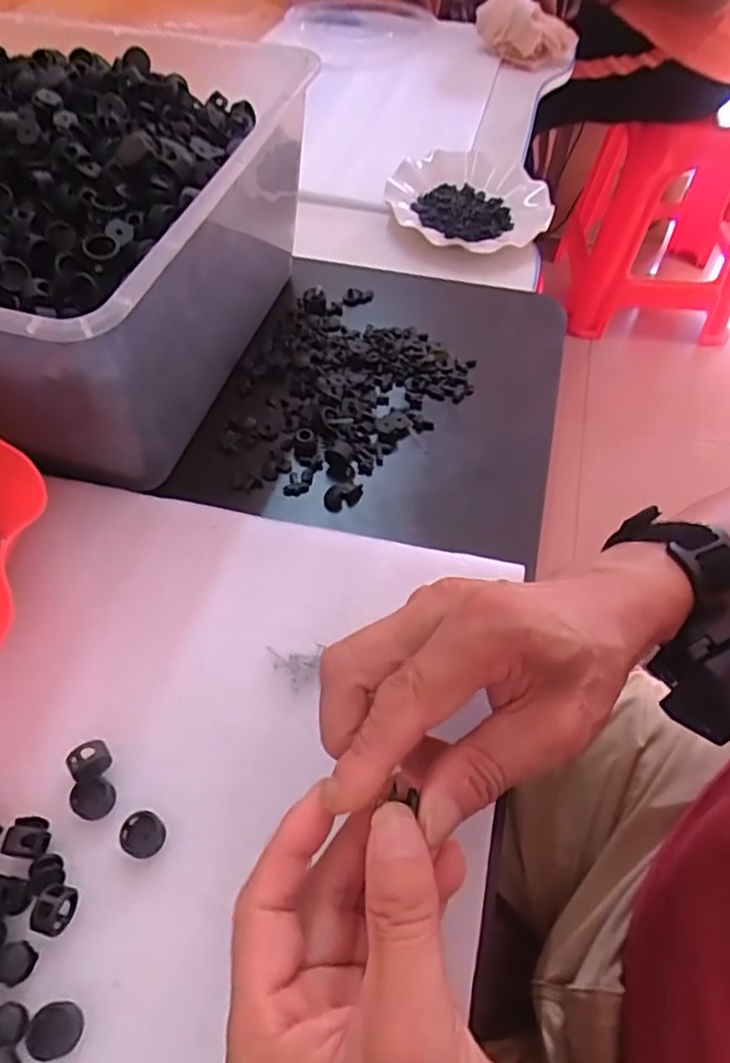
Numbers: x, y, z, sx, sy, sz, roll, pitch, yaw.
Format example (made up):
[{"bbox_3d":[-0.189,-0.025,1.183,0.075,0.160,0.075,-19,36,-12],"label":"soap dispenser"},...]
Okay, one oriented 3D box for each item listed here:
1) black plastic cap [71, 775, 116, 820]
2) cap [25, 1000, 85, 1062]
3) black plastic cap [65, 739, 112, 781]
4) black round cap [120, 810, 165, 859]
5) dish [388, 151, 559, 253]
[{"bbox_3d":[-0.117,0.115,0.281,0.017,0.005,0.016,0,55,0],"label":"black plastic cap"},{"bbox_3d":[-0.112,0.181,0.237,0.018,0.006,0.017,0,55,0],"label":"cap"},{"bbox_3d":[-0.121,0.101,0.286,0.018,0.011,0.013,-24,59,-16],"label":"black plastic cap"},{"bbox_3d":[-0.093,0.127,0.273,0.017,0.007,0.017,0,55,0],"label":"black round cap"},{"bbox_3d":[0.120,-0.383,0.740,0.178,0.037,0.178,0,55,0],"label":"dish"}]

